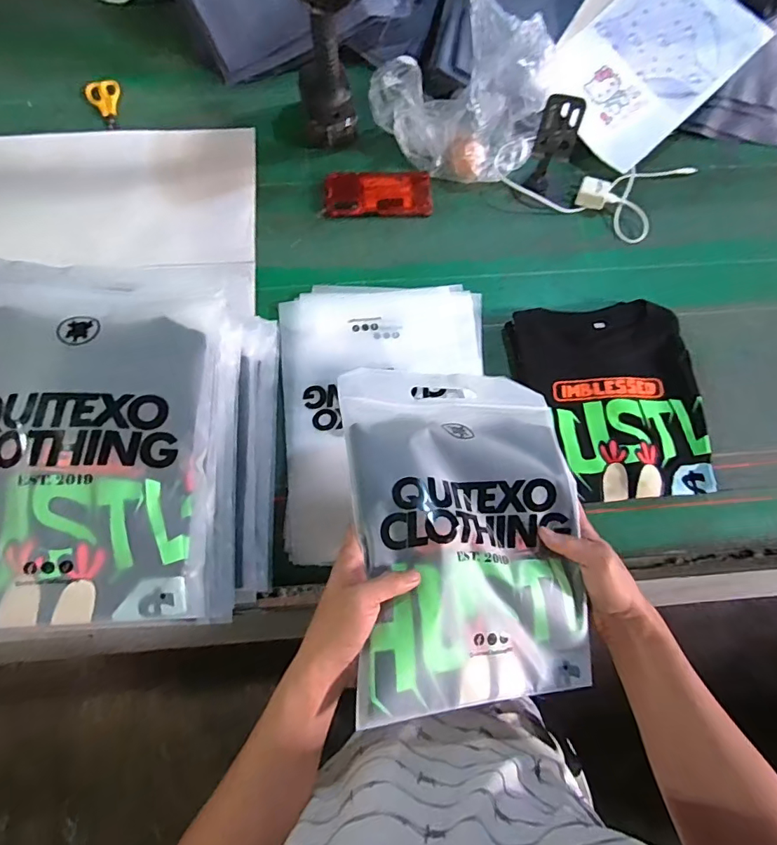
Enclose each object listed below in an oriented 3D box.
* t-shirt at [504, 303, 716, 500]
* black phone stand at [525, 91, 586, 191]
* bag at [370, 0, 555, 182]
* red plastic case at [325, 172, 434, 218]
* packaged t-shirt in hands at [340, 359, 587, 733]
[{"bbox_3d":[0.293,-0.034,0.631,0.226,0.026,0.267,-5,74,-4],"label":"t-shirt"},{"bbox_3d":[0.250,-0.418,0.713,0.056,0.132,0.018,8,55,3],"label":"black phone stand"},{"bbox_3d":[0.102,-0.484,0.693,0.257,0.167,0.148,15,74,2],"label":"bag"},{"bbox_3d":[-0.015,-0.357,0.738,0.163,0.013,0.076,-3,74,-3],"label":"red plastic case"},{"bbox_3d":[0.076,0.090,0.475,0.229,0.103,0.329,-2,74,-3],"label":"packaged t-shirt in hands"}]

